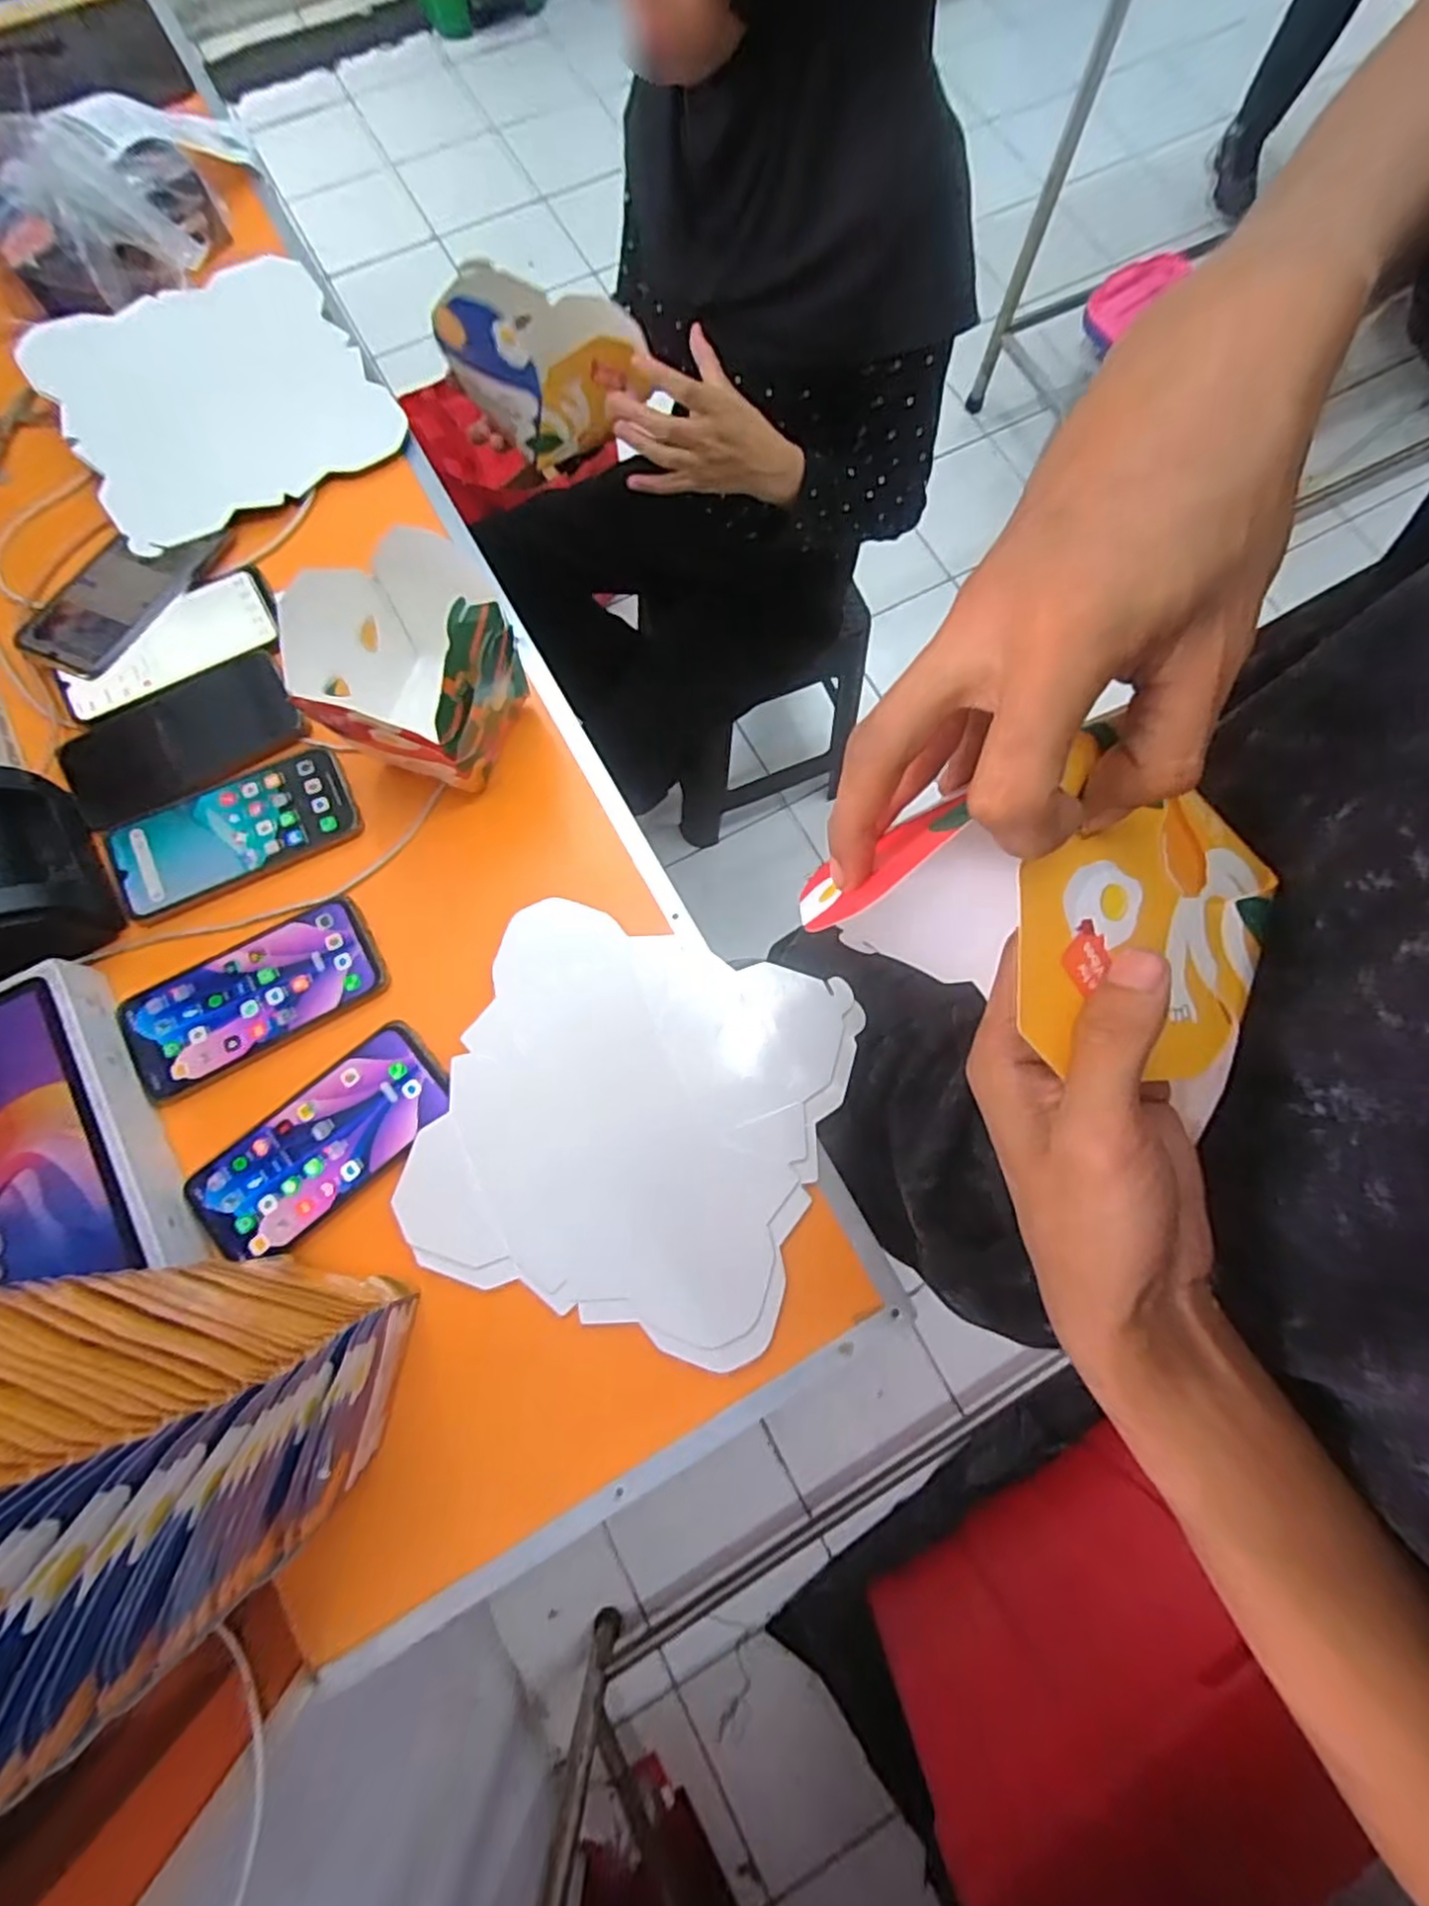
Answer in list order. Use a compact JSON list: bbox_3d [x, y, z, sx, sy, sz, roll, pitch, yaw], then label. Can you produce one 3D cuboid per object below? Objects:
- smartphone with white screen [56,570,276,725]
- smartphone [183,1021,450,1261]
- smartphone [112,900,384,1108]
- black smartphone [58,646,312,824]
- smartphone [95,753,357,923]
[{"bbox_3d":[-0.422,-0.240,0.547,0.161,0.012,0.074,-25,83,-10],"label":"smartphone with white screen"},{"bbox_3d":[-0.254,0.125,0.466,0.168,0.013,0.075,-41,80,-9],"label":"smartphone"},{"bbox_3d":[-0.317,0.030,0.490,0.167,0.008,0.079,-29,78,-7],"label":"smartphone"},{"bbox_3d":[-0.401,-0.159,0.538,0.167,0.012,0.082,-30,78,-7],"label":"black smartphone"},{"bbox_3d":[-0.351,-0.090,0.516,0.168,0.008,0.081,-25,78,-6],"label":"smartphone"}]

